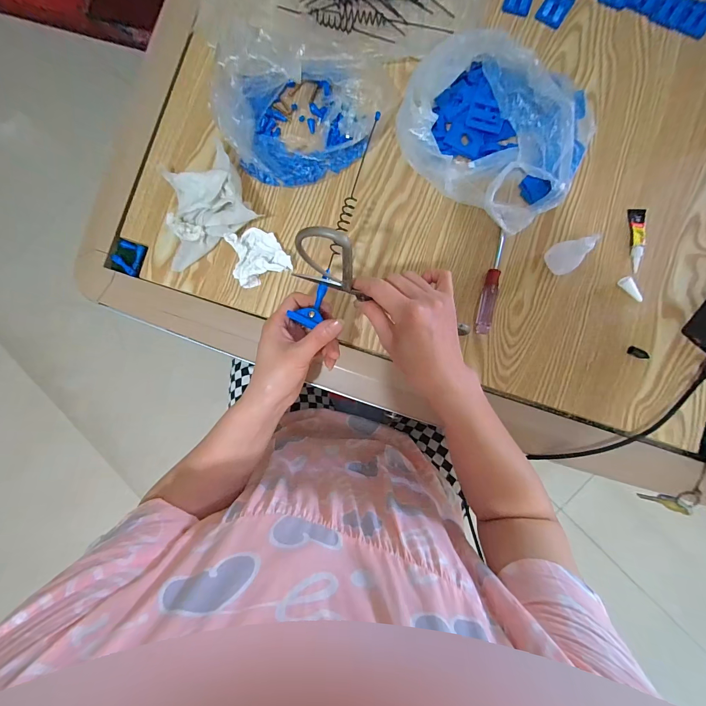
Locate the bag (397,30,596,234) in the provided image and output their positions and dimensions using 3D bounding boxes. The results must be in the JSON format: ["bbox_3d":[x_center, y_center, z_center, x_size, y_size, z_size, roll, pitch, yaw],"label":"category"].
[{"bbox_3d":[0.173,-0.263,0.387,0.210,0.079,0.181,30,88,3],"label":"bag"}]

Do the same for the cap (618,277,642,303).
[{"bbox_3d":[0.342,-0.077,0.413,0.013,0.014,0.037,-37,87,-1],"label":"cap"}]

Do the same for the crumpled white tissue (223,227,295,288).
[{"bbox_3d":[-0.115,-0.121,0.414,0.064,0.024,0.065,-20,87,0],"label":"crumpled white tissue"}]

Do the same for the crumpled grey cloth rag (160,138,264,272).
[{"bbox_3d":[-0.191,-0.181,0.418,0.120,0.027,0.107,-29,87,0],"label":"crumpled grey cloth rag"}]

